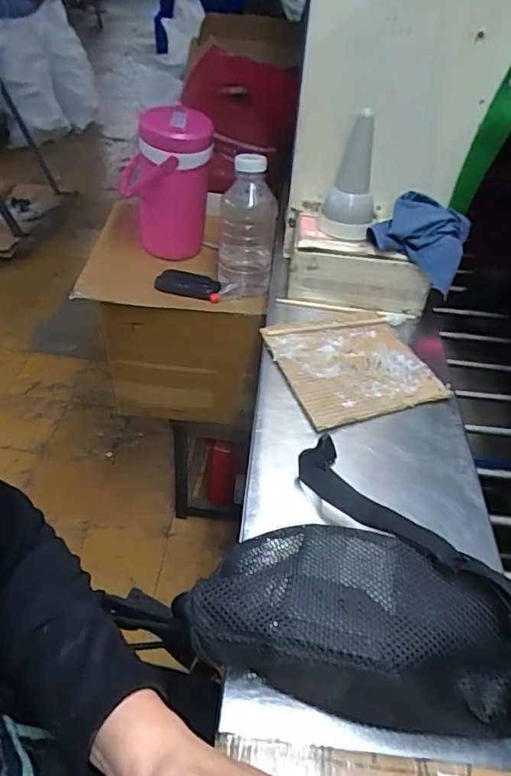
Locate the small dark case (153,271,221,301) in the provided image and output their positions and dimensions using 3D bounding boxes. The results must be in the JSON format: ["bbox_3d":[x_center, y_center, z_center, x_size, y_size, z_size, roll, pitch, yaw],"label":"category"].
[{"bbox_3d":[-0.117,-0.178,0.882,0.112,0.028,0.044,14,44,7],"label":"small dark case"}]

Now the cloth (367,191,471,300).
[{"bbox_3d":[0.214,-0.196,0.686,0.123,0.086,0.082,17,45,11],"label":"cloth"}]

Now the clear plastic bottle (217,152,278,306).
[{"bbox_3d":[-0.014,-0.248,0.830,0.090,0.205,0.091,4,44,-3],"label":"clear plastic bottle"}]

